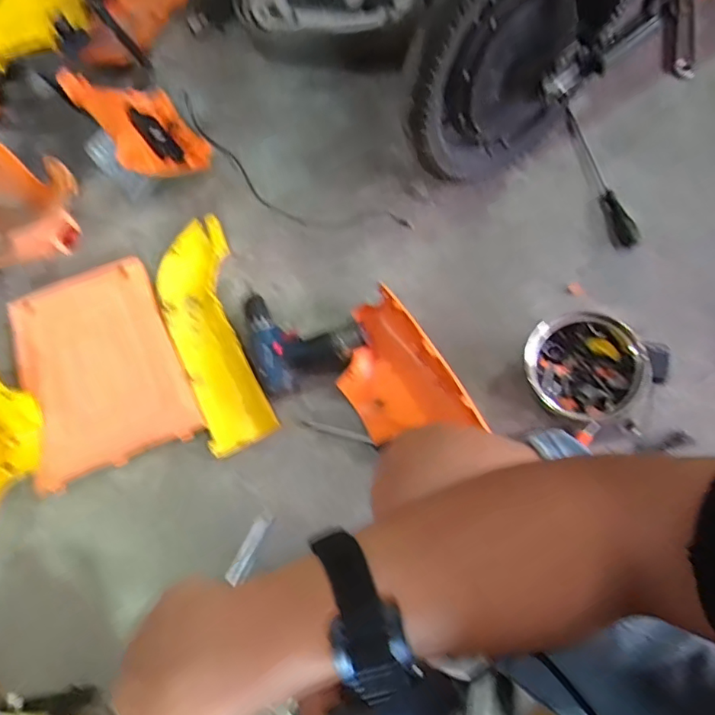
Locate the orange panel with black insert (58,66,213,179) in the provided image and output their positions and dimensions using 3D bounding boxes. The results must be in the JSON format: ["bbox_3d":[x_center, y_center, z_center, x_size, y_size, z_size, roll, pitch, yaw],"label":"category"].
[{"bbox_3d":[-0.402,-0.427,0.997,0.181,0.063,0.242,-21,66,-49],"label":"orange panel with black insert"}]

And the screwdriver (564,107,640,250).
[{"bbox_3d":[0.443,-0.328,0.978,0.035,0.030,0.296,-13,73,-2],"label":"screwdriver"}]

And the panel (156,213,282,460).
[{"bbox_3d":[-0.246,-0.041,0.907,0.132,0.036,0.404,-18,73,-4],"label":"panel"}]

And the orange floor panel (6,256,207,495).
[{"bbox_3d":[-0.427,0.010,0.886,0.257,0.013,0.339,-22,73,-5],"label":"orange floor panel"}]

